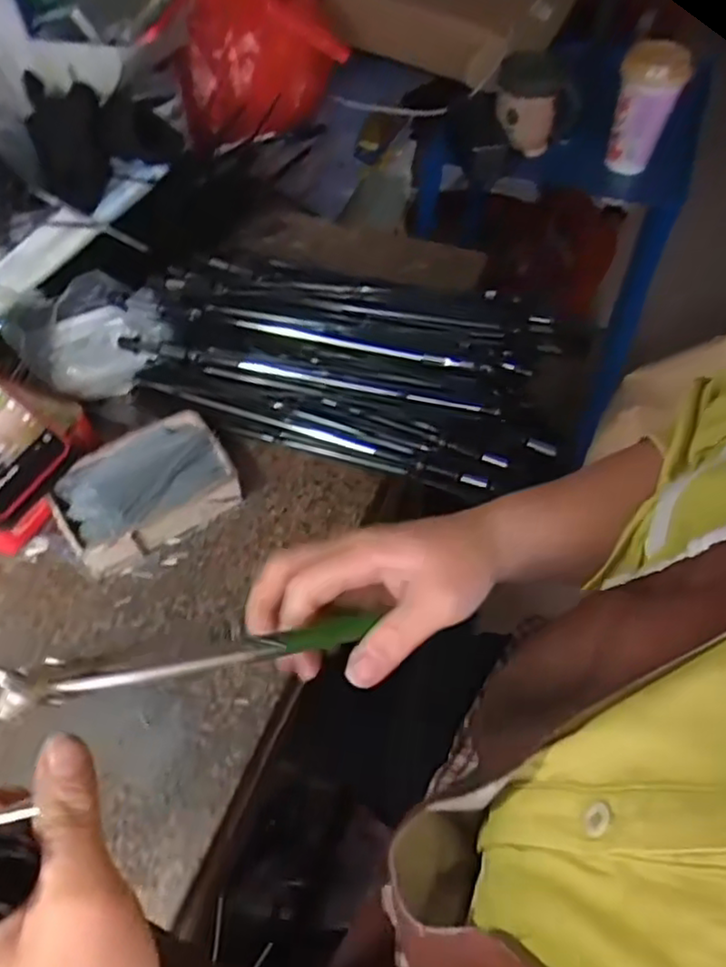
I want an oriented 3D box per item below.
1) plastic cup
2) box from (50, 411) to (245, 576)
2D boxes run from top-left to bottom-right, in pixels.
[{"bbox_3d":[0.359,-0.480,0.857,0.080,0.143,0.072,17,57,12],"label":"plastic cup"},{"bbox_3d":[-0.167,0.005,0.519,0.124,0.034,0.089,-31,60,-19],"label":"box"}]

